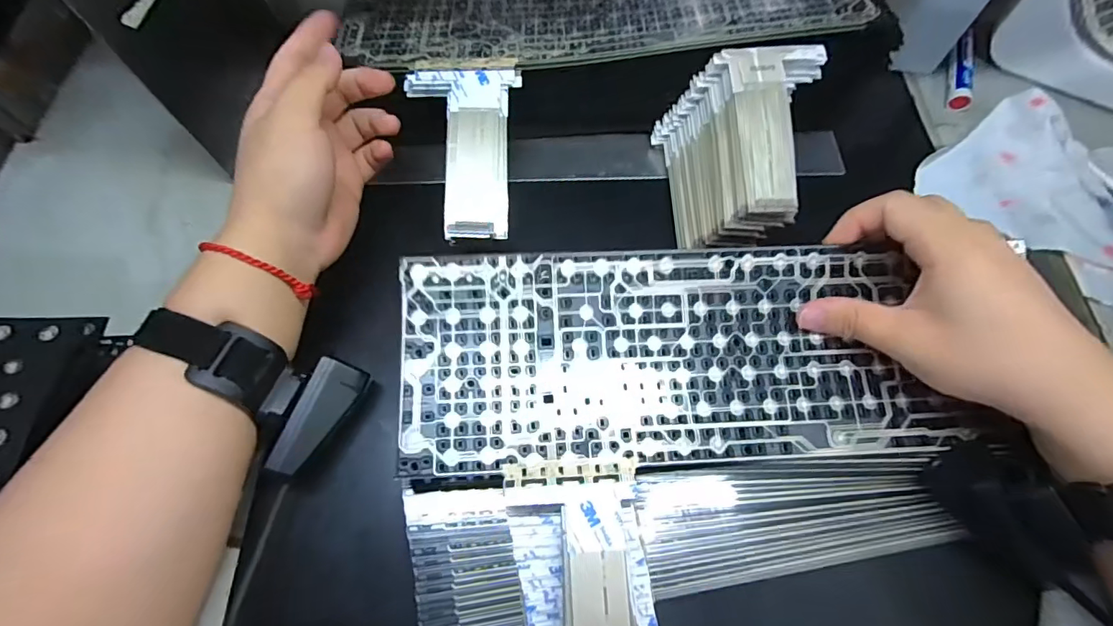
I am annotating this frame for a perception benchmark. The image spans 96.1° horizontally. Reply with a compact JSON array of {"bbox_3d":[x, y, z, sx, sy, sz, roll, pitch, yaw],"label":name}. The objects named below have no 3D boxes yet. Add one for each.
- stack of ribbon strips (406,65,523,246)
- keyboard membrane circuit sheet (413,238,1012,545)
[{"bbox_3d":[-0.061,-0.107,0.332,0.072,0.014,0.119,-3,79,-4],"label":"stack of ribbon strips"},{"bbox_3d":[0.070,0.036,0.275,0.304,0.012,0.147,-2,76,-4],"label":"keyboard membrane circuit sheet"}]

